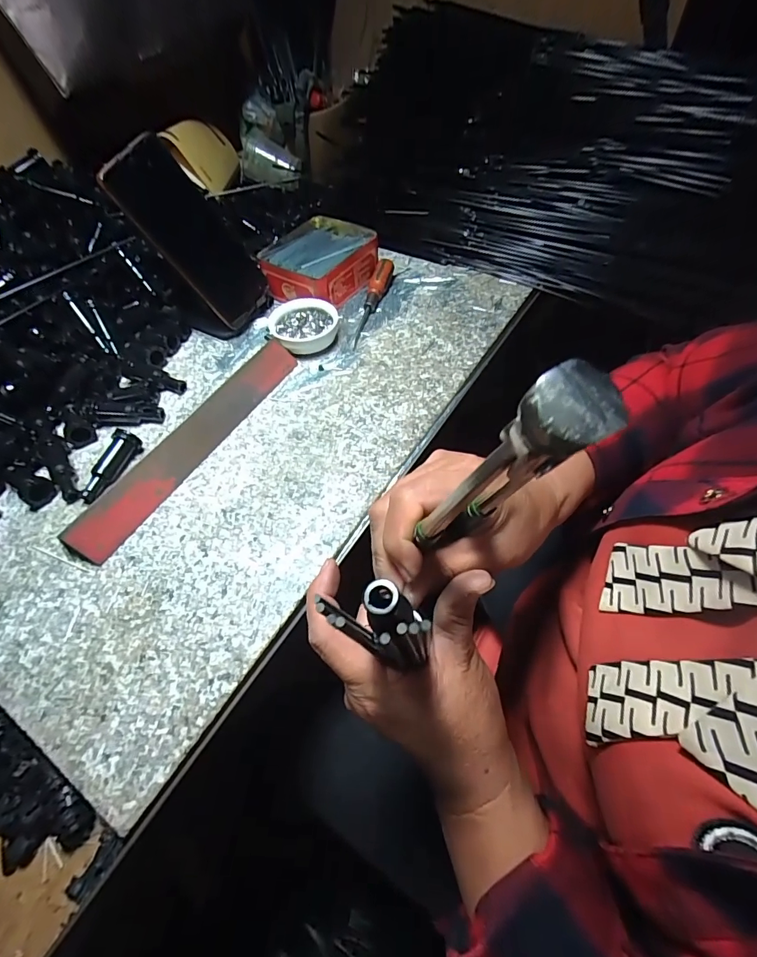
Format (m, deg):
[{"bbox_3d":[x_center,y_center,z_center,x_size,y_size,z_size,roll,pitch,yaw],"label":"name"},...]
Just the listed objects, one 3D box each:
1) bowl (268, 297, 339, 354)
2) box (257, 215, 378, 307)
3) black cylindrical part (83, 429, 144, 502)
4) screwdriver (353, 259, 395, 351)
[{"bbox_3d":[-0.079,-0.163,0.463,0.066,0.027,0.066,-29,59,-16],"label":"bowl"},{"bbox_3d":[-0.071,-0.260,0.517,0.112,0.044,0.127,28,61,21],"label":"box"},{"bbox_3d":[-0.231,-0.010,0.368,0.018,0.023,0.065,14,57,13],"label":"black cylindrical part"},{"bbox_3d":[-0.009,-0.200,0.493,0.016,0.017,0.132,14,70,13],"label":"screwdriver"}]

